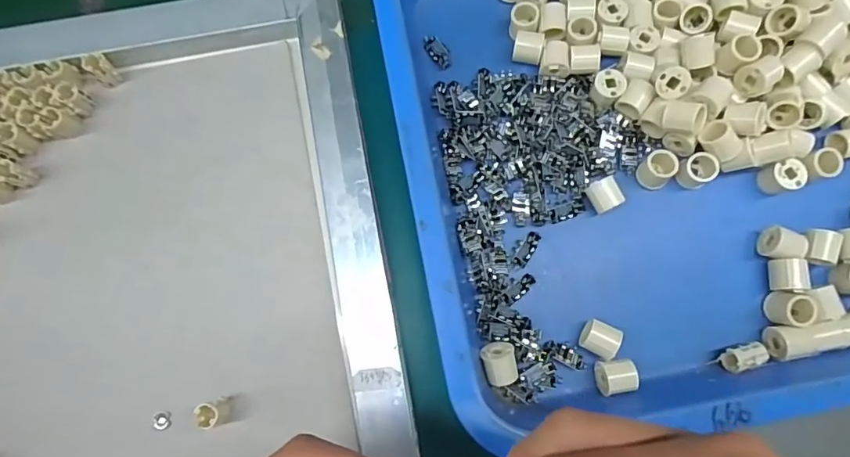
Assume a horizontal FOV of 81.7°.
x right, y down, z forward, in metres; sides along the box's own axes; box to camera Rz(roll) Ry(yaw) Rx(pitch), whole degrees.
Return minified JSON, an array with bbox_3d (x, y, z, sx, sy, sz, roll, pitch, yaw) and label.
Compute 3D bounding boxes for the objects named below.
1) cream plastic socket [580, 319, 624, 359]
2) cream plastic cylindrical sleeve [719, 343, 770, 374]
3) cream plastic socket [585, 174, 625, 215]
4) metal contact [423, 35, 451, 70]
[{"bbox_3d":[0.104,0.066,0.294,0.020,0.019,0.018,28,79,6],"label":"cream plastic socket"},{"bbox_3d":[0.190,0.077,0.292,0.022,0.018,0.013,-14,78,-3],"label":"cream plastic cylindrical sleeve"},{"bbox_3d":[0.111,-0.021,0.305,0.019,0.022,0.018,-22,79,-5],"label":"cream plastic socket"},{"bbox_3d":[0.009,-0.123,0.340,0.013,0.004,0.028,-33,80,-7],"label":"metal contact"}]

